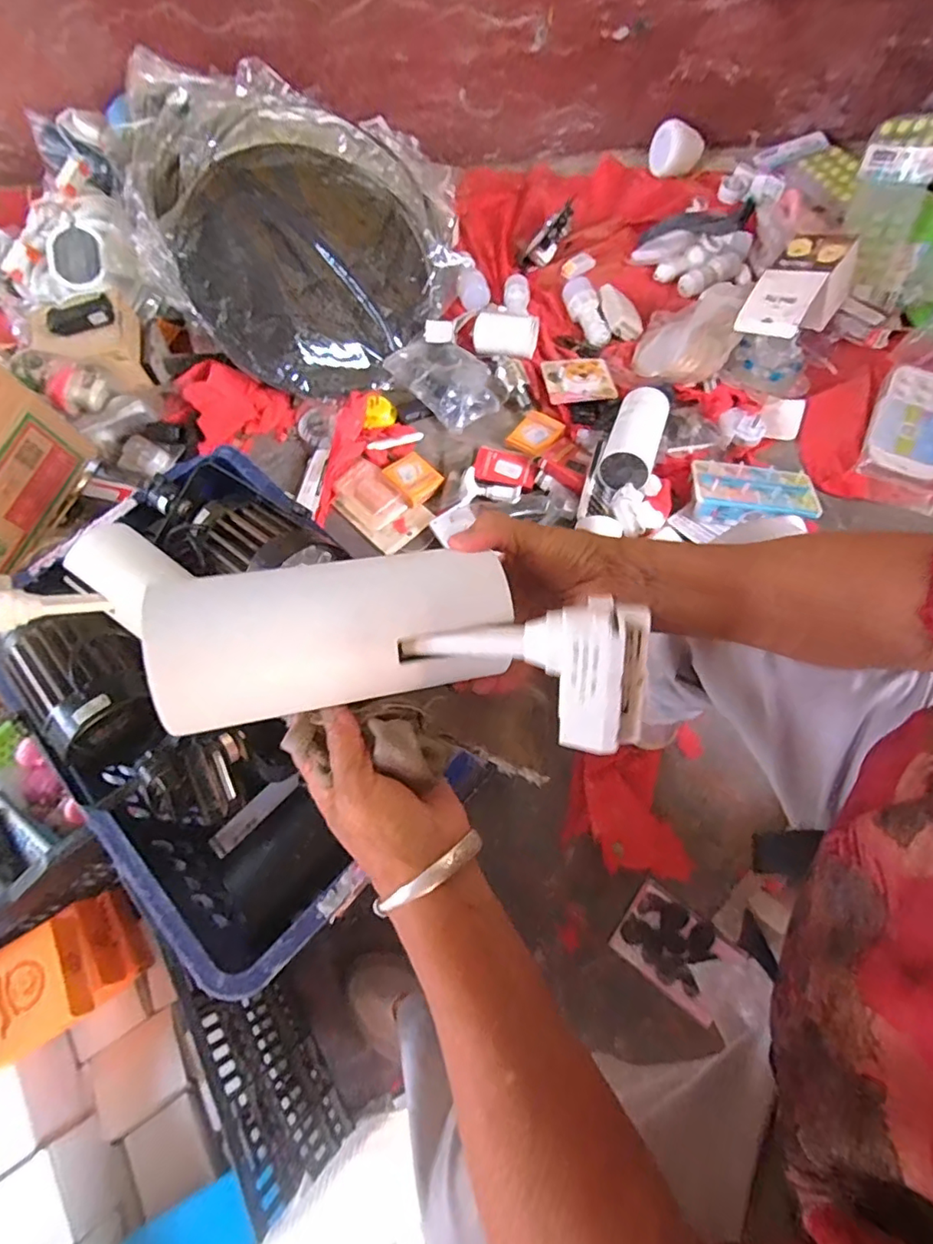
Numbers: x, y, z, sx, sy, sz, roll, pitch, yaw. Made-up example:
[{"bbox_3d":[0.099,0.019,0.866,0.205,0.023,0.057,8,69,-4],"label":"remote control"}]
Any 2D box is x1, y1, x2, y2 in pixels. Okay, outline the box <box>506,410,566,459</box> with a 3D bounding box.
[{"bbox_3d":[0.118,-0.324,0.956,0.070,0.009,0.086,37,72,14],"label":"box"}]

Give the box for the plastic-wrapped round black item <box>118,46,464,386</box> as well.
[{"bbox_3d":[-0.308,-0.682,0.992,0.574,0.130,0.574,2,85,-20],"label":"plastic-wrapped round black item"}]

